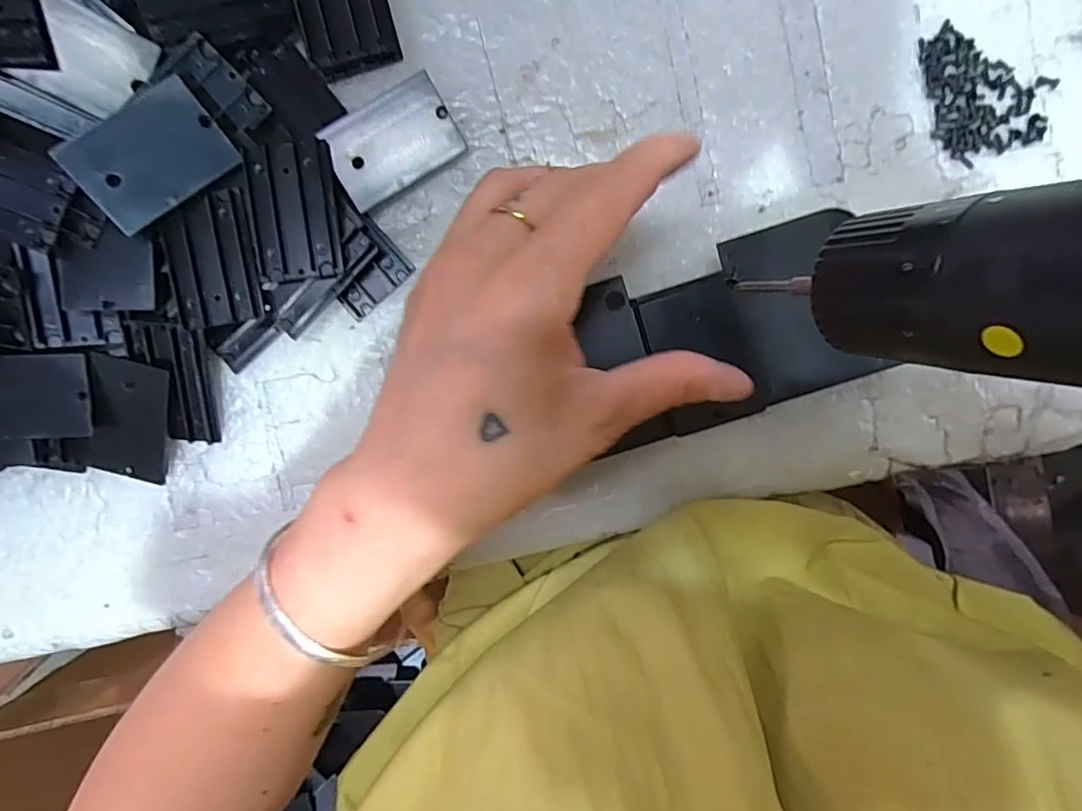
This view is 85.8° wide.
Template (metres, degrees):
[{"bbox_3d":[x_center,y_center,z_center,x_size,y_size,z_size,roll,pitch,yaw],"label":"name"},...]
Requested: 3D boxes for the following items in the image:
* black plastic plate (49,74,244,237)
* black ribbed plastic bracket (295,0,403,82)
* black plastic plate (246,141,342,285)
[{"bbox_3d":[-0.152,-0.098,0.228,0.054,0.004,0.037,-38,114,-9],"label":"black plastic plate"},{"bbox_3d":[-0.085,-0.173,0.248,0.036,0.011,0.053,-15,94,1],"label":"black ribbed plastic bracket"},{"bbox_3d":[-0.104,-0.081,0.244,0.034,0.005,0.055,-7,96,-5],"label":"black plastic plate"}]

